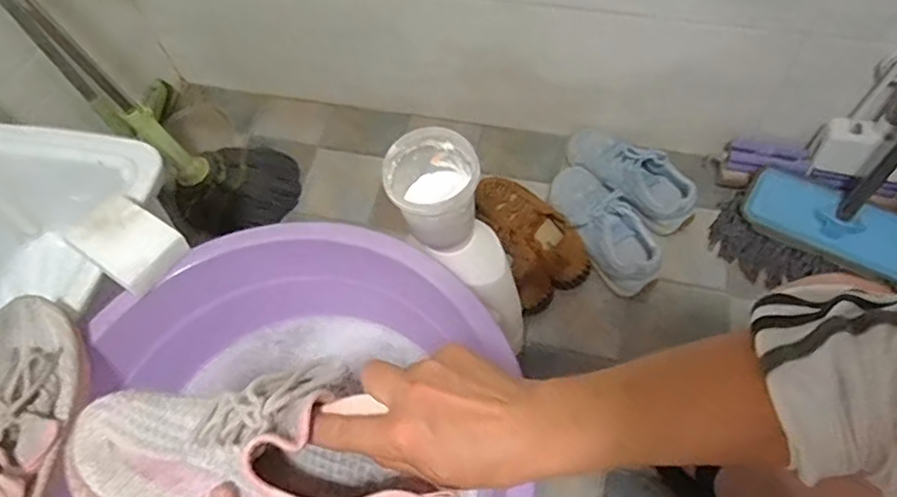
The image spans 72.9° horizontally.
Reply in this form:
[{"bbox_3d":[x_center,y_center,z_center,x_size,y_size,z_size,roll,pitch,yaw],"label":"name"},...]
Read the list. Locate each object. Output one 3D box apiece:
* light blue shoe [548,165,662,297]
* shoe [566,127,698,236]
[{"bbox_3d":[0.242,-0.038,0.952,0.097,0.078,0.238,-29,62,-12],"label":"light blue shoe"},{"bbox_3d":[0.295,-0.122,0.990,0.087,0.093,0.235,-36,64,-15],"label":"shoe"}]

